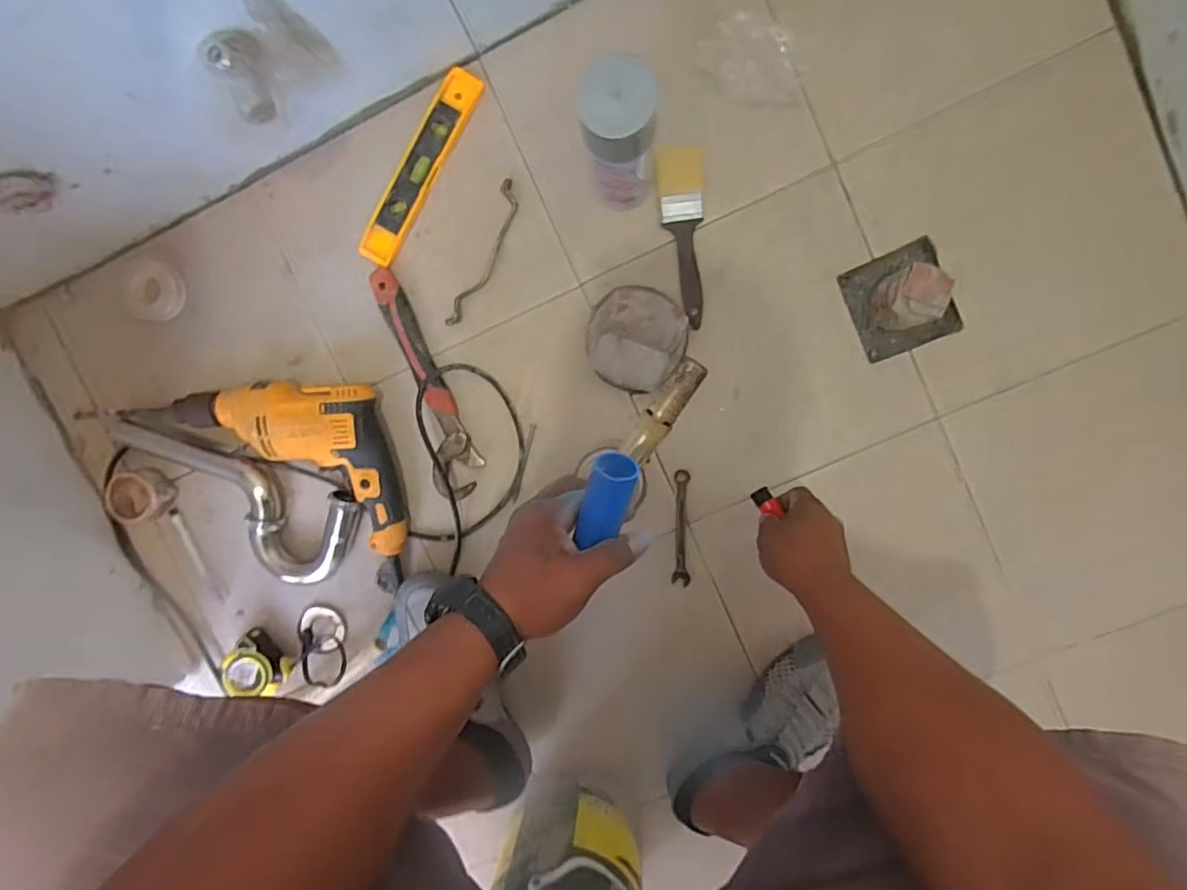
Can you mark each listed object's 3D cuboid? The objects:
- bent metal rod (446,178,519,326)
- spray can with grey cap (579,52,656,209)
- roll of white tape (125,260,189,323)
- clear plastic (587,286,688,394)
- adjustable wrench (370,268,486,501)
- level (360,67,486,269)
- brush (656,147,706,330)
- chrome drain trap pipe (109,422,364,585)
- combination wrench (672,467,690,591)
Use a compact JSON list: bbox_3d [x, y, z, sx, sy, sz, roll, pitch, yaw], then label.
[{"bbox_3d":[-0.121,-0.211,0.668,0.024,0.006,0.171,25,96,2],"label":"bent metal rod"},{"bbox_3d":[0.026,-0.269,0.552,0.057,0.216,0.058,0,95,4],"label":"spray can with grey cap"},{"bbox_3d":[-0.523,-0.182,0.711,0.077,0.013,0.069,1,95,4],"label":"roll of white tape"},{"bbox_3d":[0.047,-0.117,0.655,0.107,0.038,0.108,0,95,4],"label":"clear plastic"},{"bbox_3d":[-0.189,-0.071,0.681,0.055,0.024,0.271,-17,93,6],"label":"adjustable wrench"},{"bbox_3d":[-0.192,-0.307,0.663,0.040,0.014,0.227,30,96,1],"label":"level"},{"bbox_3d":[0.095,-0.225,0.649,0.050,0.016,0.184,0,95,4],"label":"brush"},{"bbox_3d":[-0.431,0.079,0.711,0.303,0.044,0.154,16,96,3],"label":"chrome drain trap pipe"},{"bbox_3d":[0.103,0.098,0.693,0.019,0.004,0.136,1,95,4],"label":"combination wrench"}]

